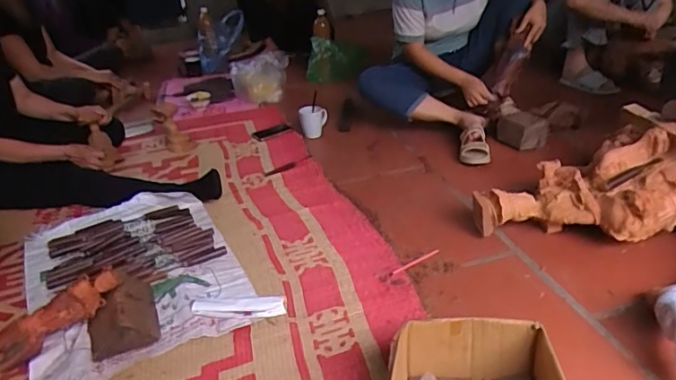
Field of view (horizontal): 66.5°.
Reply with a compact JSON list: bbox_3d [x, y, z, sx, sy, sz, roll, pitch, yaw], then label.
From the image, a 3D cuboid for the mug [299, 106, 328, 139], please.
[{"bbox_3d":[-0.087,-0.246,1.850,0.101,0.108,0.085,-6,29,0],"label":"mug"}]

